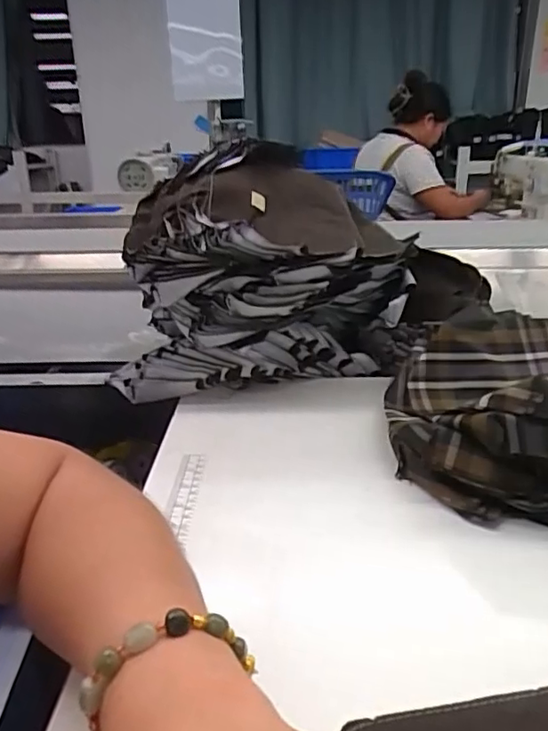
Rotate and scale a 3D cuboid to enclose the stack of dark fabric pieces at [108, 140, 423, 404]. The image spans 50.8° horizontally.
[{"bbox_3d":[-0.003,-0.111,0.669,0.328,0.230,0.236,-2,22,-2],"label":"stack of dark fabric pieces"}]

